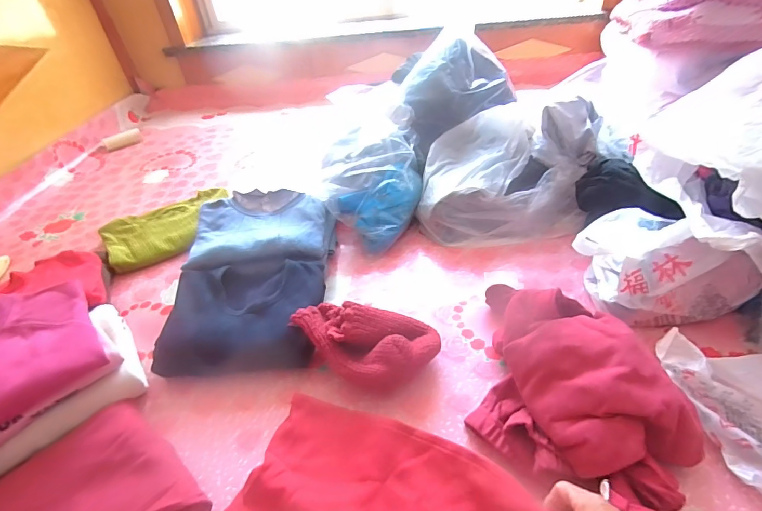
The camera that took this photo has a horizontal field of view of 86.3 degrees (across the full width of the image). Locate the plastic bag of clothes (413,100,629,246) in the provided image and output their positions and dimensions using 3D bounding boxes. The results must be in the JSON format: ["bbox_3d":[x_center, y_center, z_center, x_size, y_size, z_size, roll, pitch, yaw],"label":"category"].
[{"bbox_3d":[0.304,-0.196,0.953,0.432,0.229,0.258,-4,37,1],"label":"plastic bag of clothes"}]

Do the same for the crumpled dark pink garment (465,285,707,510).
[{"bbox_3d":[0.248,0.189,0.559,0.234,0.120,0.361,-18,39,-16],"label":"crumpled dark pink garment"}]

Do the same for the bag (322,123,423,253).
[{"bbox_3d":[-0.019,-0.170,0.975,0.236,0.198,0.301,-6,40,0],"label":"bag"}]

